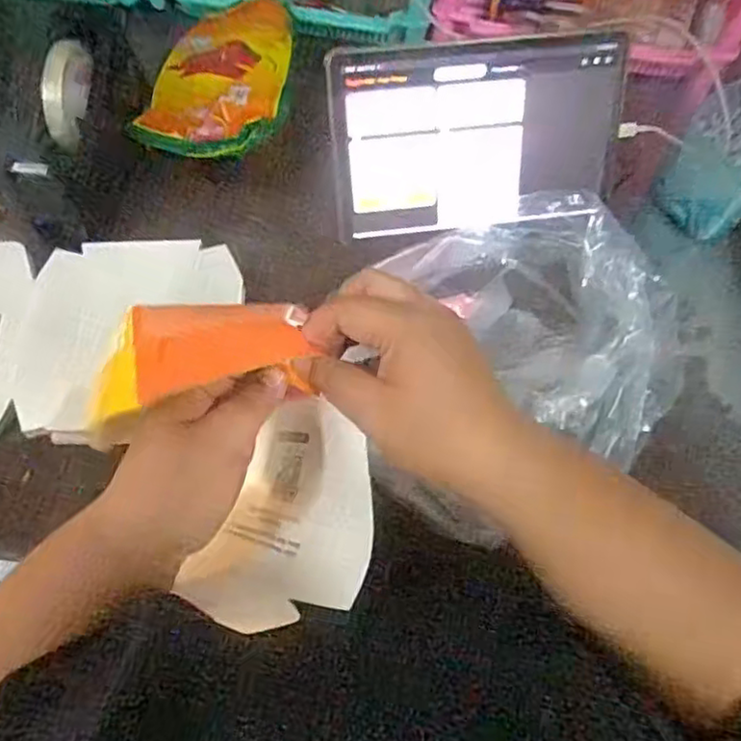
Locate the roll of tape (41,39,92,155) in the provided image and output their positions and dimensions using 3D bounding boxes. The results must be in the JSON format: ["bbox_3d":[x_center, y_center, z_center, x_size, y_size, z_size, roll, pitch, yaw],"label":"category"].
[{"bbox_3d":[-0.259,-0.235,0.576,0.014,0.079,0.081,14,67,3],"label":"roll of tape"}]

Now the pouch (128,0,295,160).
[{"bbox_3d":[-0.144,-0.283,0.647,0.135,0.054,0.171,7,67,0],"label":"pouch"}]

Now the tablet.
[{"bbox_3d":[0.095,-0.202,0.584,0.250,0.160,0.016,-6,29,-4],"label":"tablet"}]

